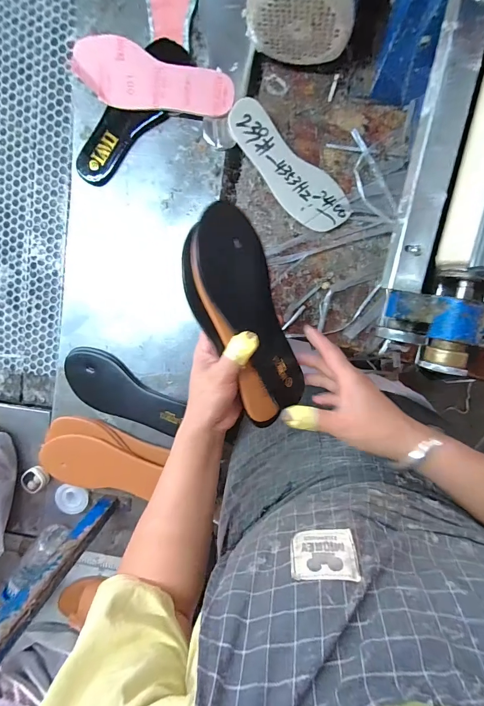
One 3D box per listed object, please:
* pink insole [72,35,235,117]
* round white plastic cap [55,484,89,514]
[{"bbox_3d":[-0.130,-0.394,0.484,0.232,0.019,0.077,9,109,1],"label":"pink insole"},{"bbox_3d":[-0.296,0.253,0.587,0.055,0.015,0.044,40,57,-3],"label":"round white plastic cap"}]

